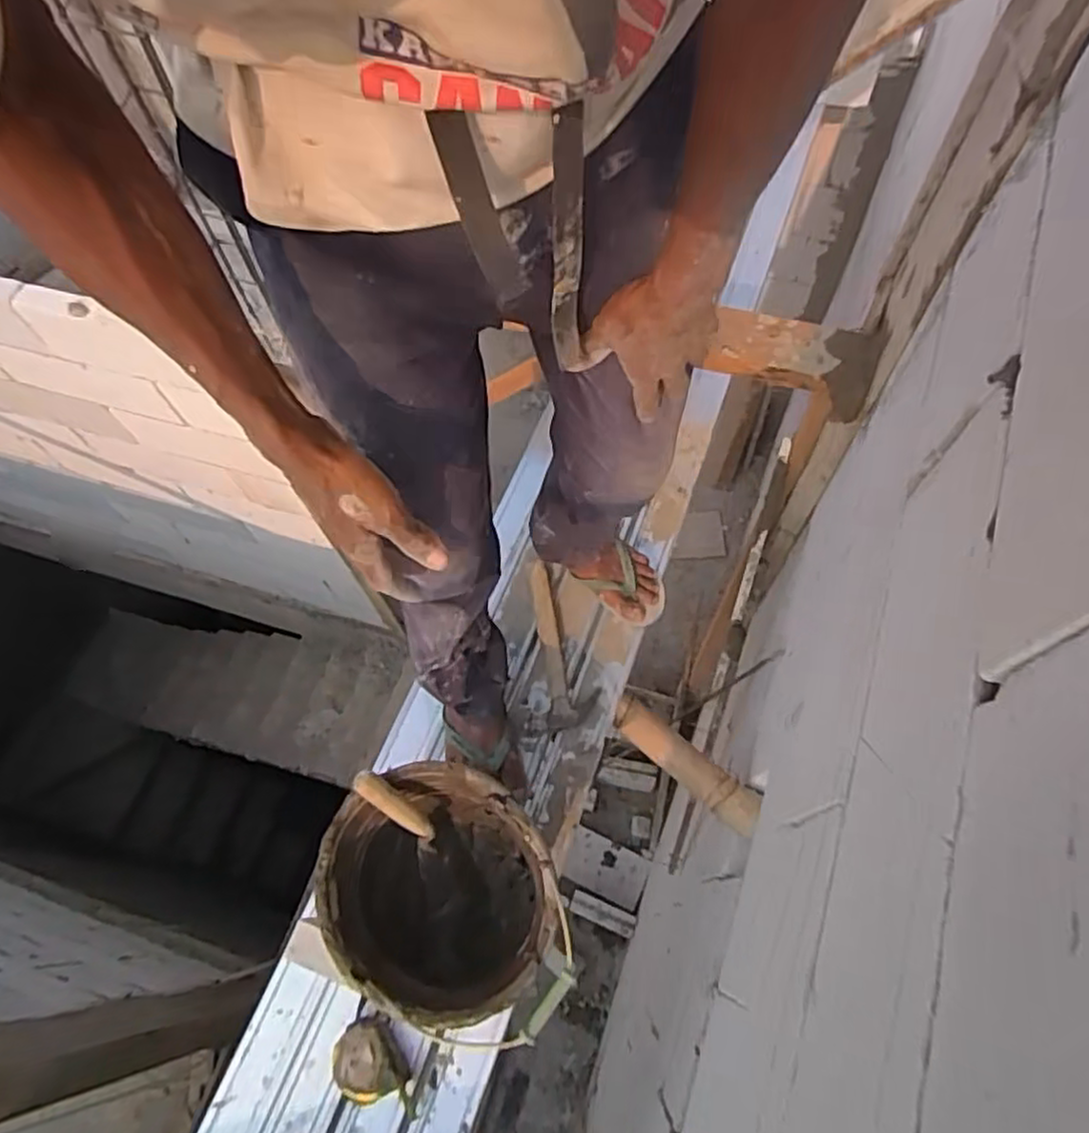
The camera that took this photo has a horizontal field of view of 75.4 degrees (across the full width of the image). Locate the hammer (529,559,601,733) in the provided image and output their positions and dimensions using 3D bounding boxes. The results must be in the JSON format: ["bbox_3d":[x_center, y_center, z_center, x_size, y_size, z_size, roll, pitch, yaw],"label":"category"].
[{"bbox_3d":[0.031,0.124,1.157,0.083,0.030,0.286,-7,64,-1],"label":"hammer"}]

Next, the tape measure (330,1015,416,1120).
[{"bbox_3d":[-0.219,0.649,0.896,0.077,0.054,0.124,-27,66,-10],"label":"tape measure"}]

